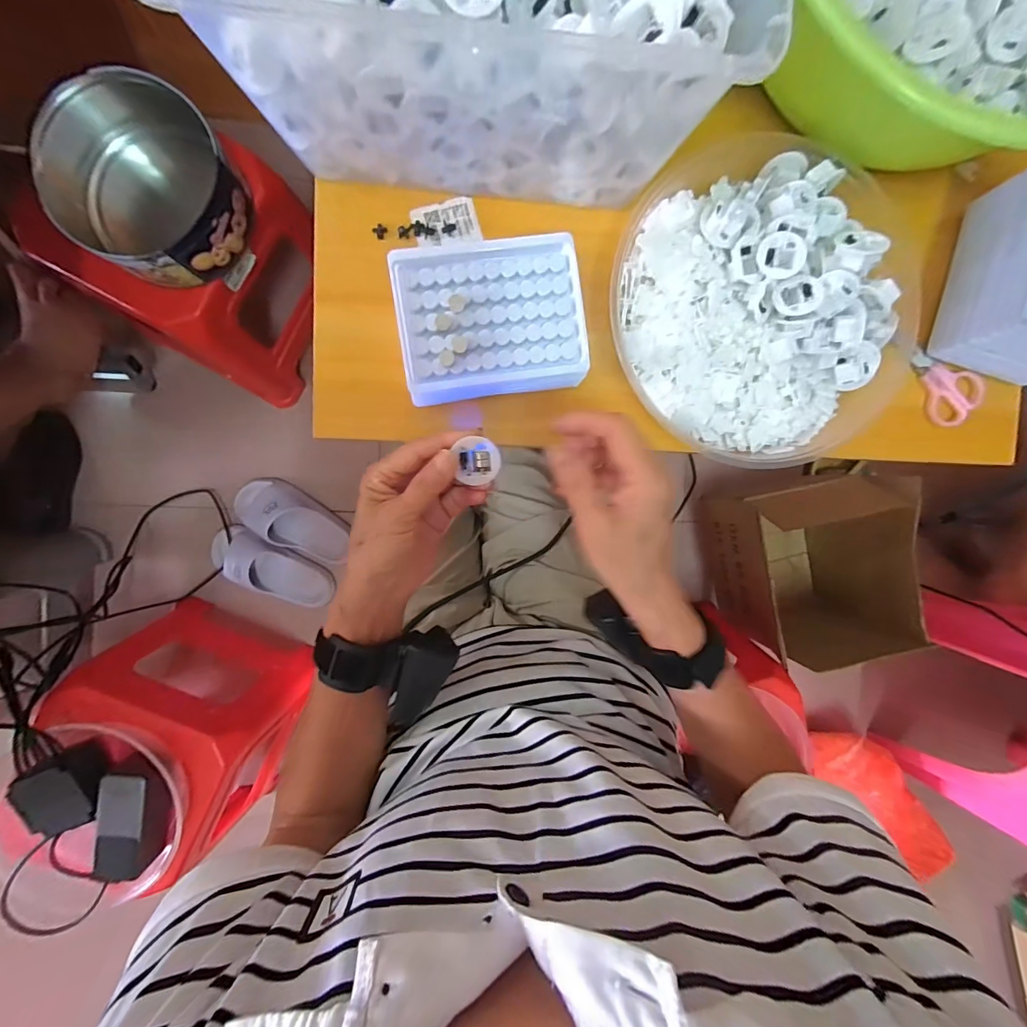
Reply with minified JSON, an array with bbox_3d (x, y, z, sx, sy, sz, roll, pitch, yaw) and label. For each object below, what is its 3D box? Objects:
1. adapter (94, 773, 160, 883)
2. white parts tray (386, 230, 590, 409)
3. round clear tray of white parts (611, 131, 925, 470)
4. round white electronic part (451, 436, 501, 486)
[{"bbox_3d":[-0.466,0.377,0.529,0.053,0.031,0.139,9,94,-6],"label":"adapter"},{"bbox_3d":[-0.017,-0.146,0.323,0.129,0.030,0.118,-9,95,-4],"label":"white parts tray"},{"bbox_3d":[0.187,-0.154,0.327,0.205,0.043,0.233,-37,96,-1],"label":"round clear tray of white parts"},{"bbox_3d":[-0.022,-0.034,0.283,0.027,0.012,0.030,-8,95,-4],"label":"round white electronic part"}]

